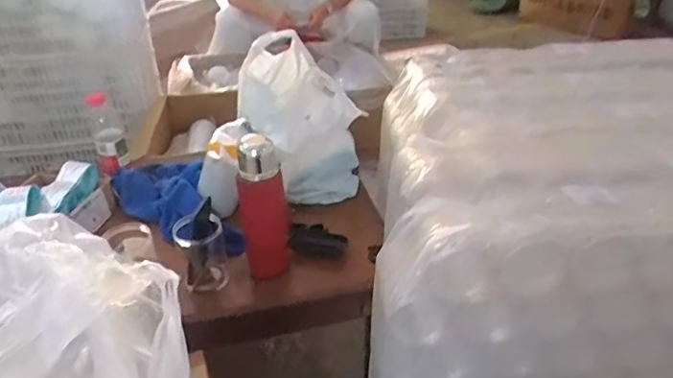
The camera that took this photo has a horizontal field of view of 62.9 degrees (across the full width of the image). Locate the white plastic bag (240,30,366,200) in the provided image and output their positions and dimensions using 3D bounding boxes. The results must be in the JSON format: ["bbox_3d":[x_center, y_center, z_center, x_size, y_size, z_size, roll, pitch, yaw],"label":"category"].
[{"bbox_3d":[-0.079,-0.144,1.194,0.199,0.305,0.292,-13,34,-18],"label":"white plastic bag"}]

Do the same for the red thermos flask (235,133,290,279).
[{"bbox_3d":[-0.128,0.030,0.991,0.079,0.269,0.080,-1,32,0],"label":"red thermos flask"}]

